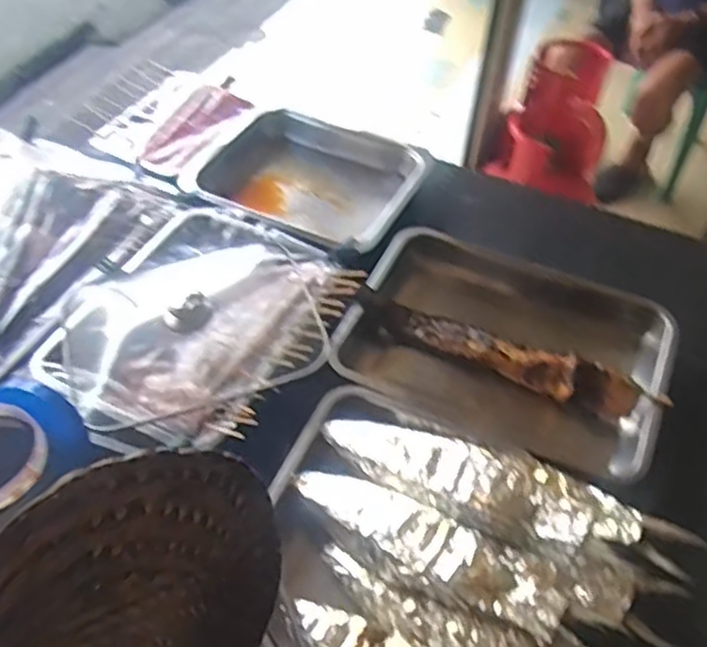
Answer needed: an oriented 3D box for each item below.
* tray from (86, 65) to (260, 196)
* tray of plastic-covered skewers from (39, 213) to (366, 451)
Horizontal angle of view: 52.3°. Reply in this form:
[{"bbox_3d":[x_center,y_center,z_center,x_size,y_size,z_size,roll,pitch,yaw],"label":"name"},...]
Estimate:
[{"bbox_3d":[-0.314,-0.365,1.323,0.244,0.058,0.312,23,52,15],"label":"tray"},{"bbox_3d":[-0.197,0.006,0.948,0.343,0.078,0.378,24,53,16],"label":"tray of plastic-covered skewers"}]

